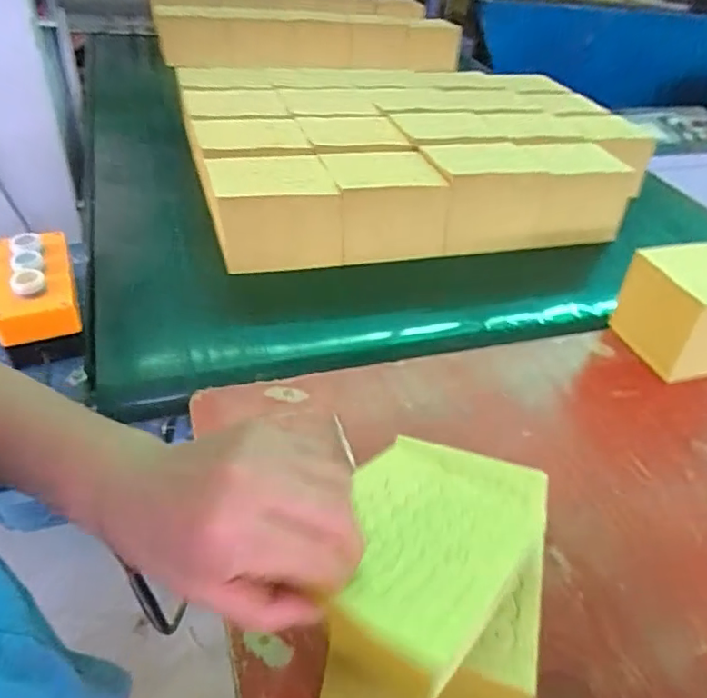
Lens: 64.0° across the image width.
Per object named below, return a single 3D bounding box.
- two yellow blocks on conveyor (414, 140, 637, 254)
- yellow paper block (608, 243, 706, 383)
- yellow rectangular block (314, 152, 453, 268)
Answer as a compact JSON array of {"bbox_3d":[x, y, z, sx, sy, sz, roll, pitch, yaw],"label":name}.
[{"bbox_3d":[0.272,-0.257,0.914,0.351,0.132,0.141,-9,44,-18],"label":"two yellow blocks on conveyor"},{"bbox_3d":[0.438,-0.049,0.714,0.156,0.133,0.125,-6,43,-15],"label":"yellow paper block"},{"bbox_3d":[0.041,-0.212,0.833,0.167,0.119,0.130,-7,43,-16],"label":"yellow rectangular block"}]

